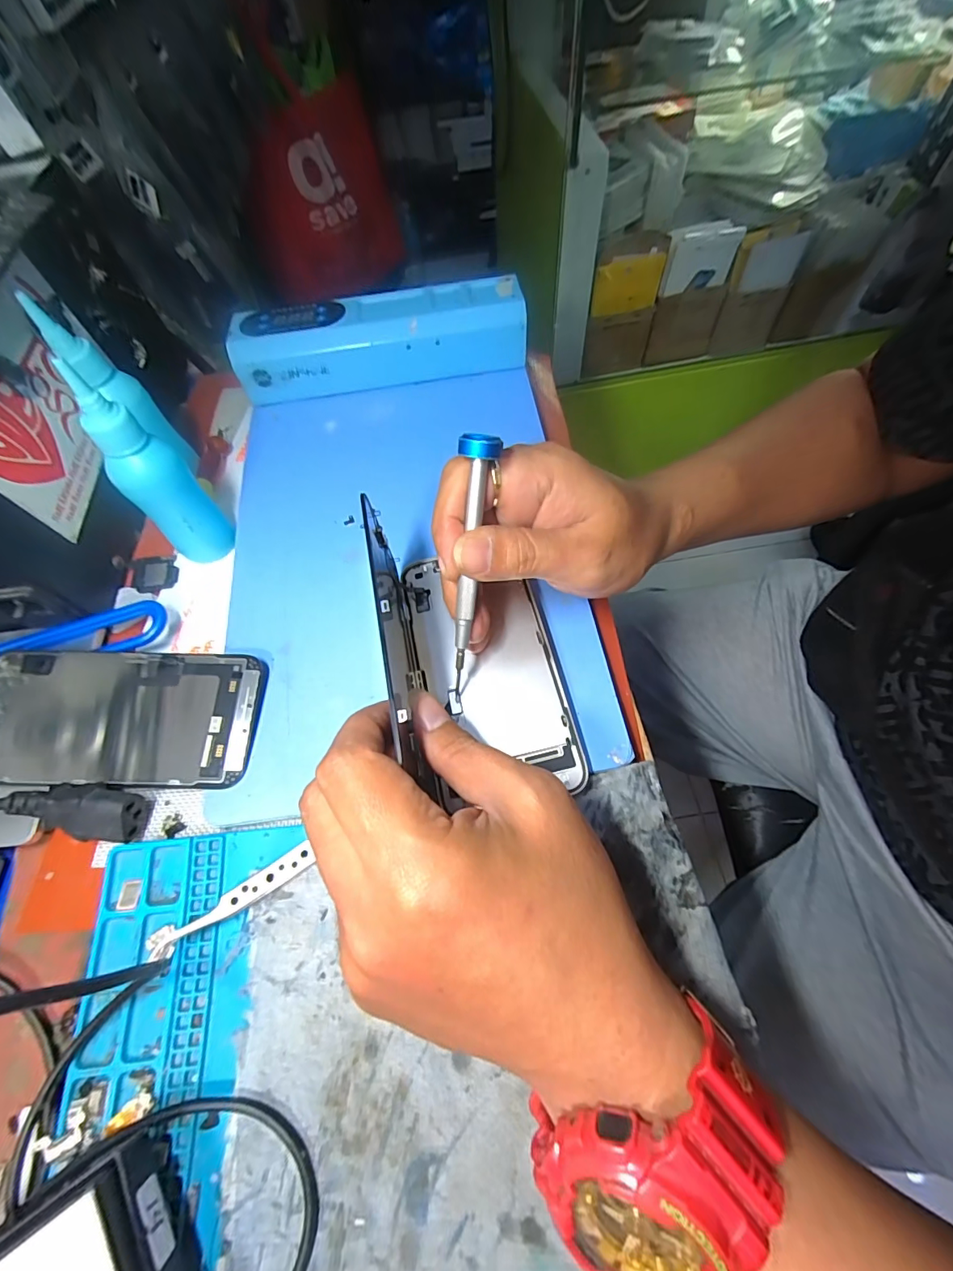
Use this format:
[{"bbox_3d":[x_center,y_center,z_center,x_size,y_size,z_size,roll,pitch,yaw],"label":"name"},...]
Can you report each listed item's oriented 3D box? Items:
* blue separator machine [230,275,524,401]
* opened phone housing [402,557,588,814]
[{"bbox_3d":[-0.068,-0.213,0.342,0.205,0.049,0.053,-8,64,-1],"label":"blue separator machine"},{"bbox_3d":[0.004,0.013,0.243,0.069,0.010,0.137,-14,64,-4],"label":"opened phone housing"}]

